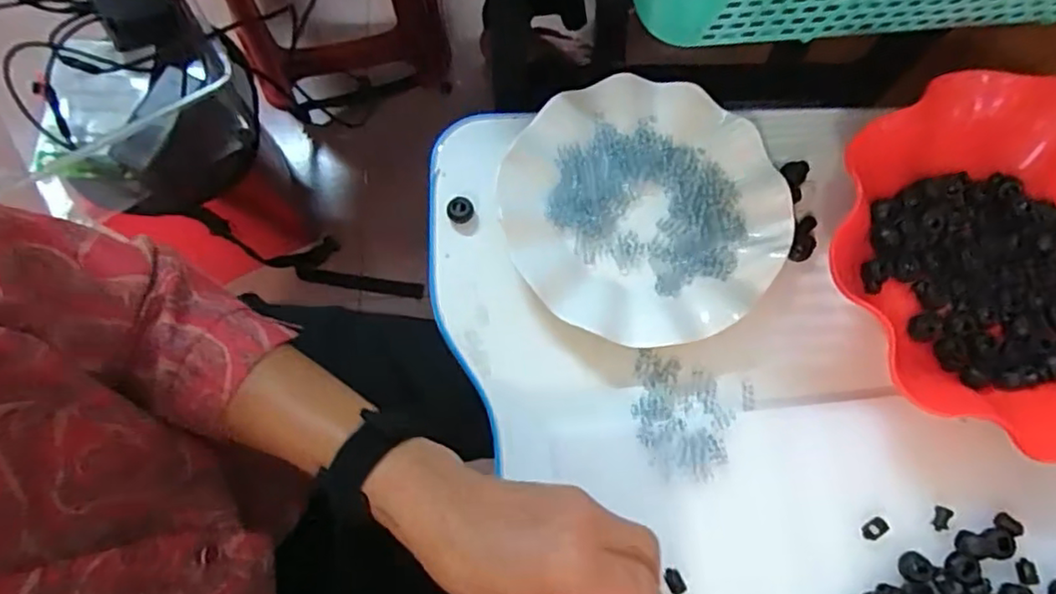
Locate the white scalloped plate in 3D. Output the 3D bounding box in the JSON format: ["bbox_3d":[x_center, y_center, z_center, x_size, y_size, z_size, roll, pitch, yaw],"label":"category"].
[{"bbox_3d":[0.076,-0.059,0.422,0.176,0.024,0.178,0,77,-1],"label":"white scalloped plate"}]

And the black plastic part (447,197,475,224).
[{"bbox_3d":[-0.045,-0.058,0.431,0.018,0.014,0.017,0,77,-1],"label":"black plastic part"}]

